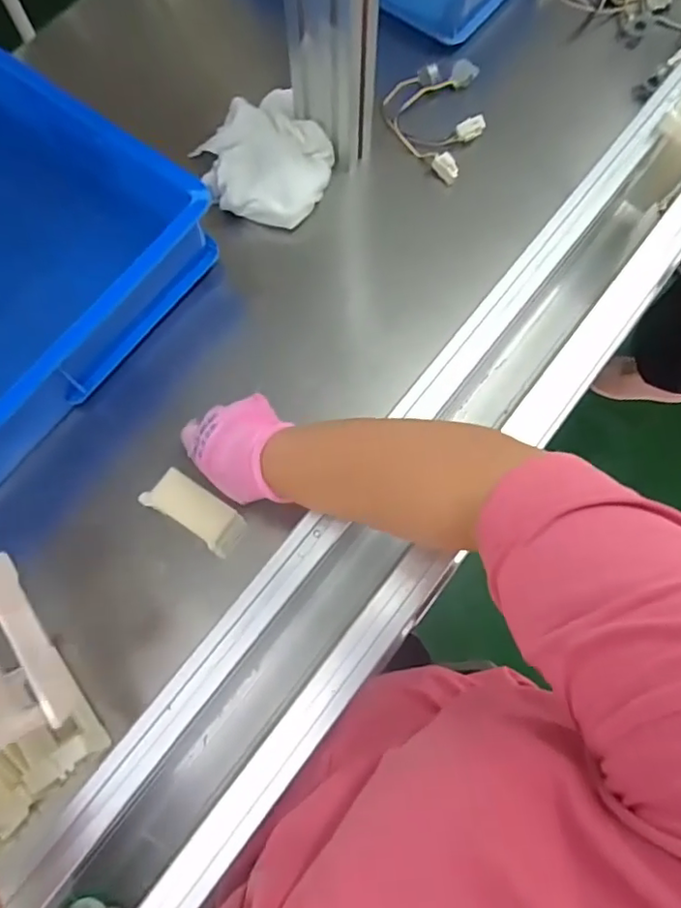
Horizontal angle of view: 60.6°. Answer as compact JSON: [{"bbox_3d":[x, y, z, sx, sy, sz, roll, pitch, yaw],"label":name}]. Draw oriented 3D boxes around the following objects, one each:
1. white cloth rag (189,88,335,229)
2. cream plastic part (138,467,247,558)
[{"bbox_3d":[-0.083,-0.327,0.649,0.147,0.036,0.153,-38,77,-11],"label":"white cloth rag"},{"bbox_3d":[-0.127,0.050,0.514,0.086,0.018,0.041,36,76,-6],"label":"cream plastic part"}]

